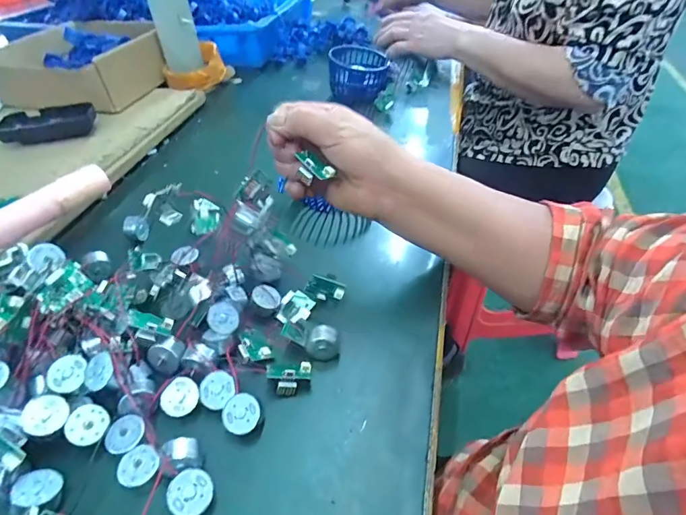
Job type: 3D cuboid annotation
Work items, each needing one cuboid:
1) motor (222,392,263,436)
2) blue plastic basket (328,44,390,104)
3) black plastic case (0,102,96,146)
[{"bbox_3d":[-0.065,0.101,0.270,0.024,0.012,0.024,0,70,1],"label":"motor"},{"bbox_3d":[0.024,-0.278,0.639,0.084,0.062,0.097,0,43,4],"label":"blue plastic basket"},{"bbox_3d":[-0.367,-0.168,0.524,0.105,0.024,0.052,-15,44,-12],"label":"black plastic case"}]

